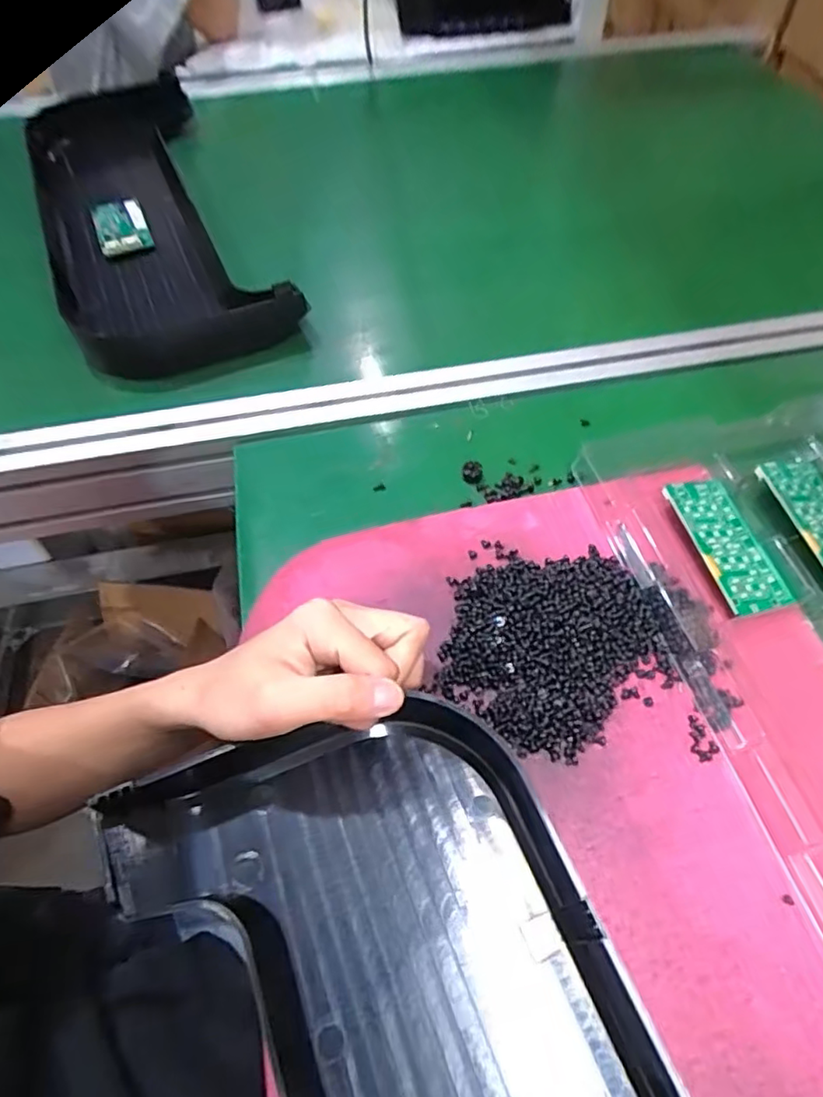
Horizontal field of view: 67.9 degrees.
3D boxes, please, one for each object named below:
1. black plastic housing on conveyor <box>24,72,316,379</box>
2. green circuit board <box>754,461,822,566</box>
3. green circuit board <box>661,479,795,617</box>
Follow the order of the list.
[{"bbox_3d":[-0.285,-0.356,0.637,0.195,0.046,0.514,-21,57,-14],"label":"black plastic housing on conveyor"},{"bbox_3d":[0.262,-0.017,0.390,0.045,0.004,0.091,-7,60,-14],"label":"green circuit board"},{"bbox_3d":[0.196,-0.003,0.381,0.047,0.006,0.092,-7,59,-17],"label":"green circuit board"}]

